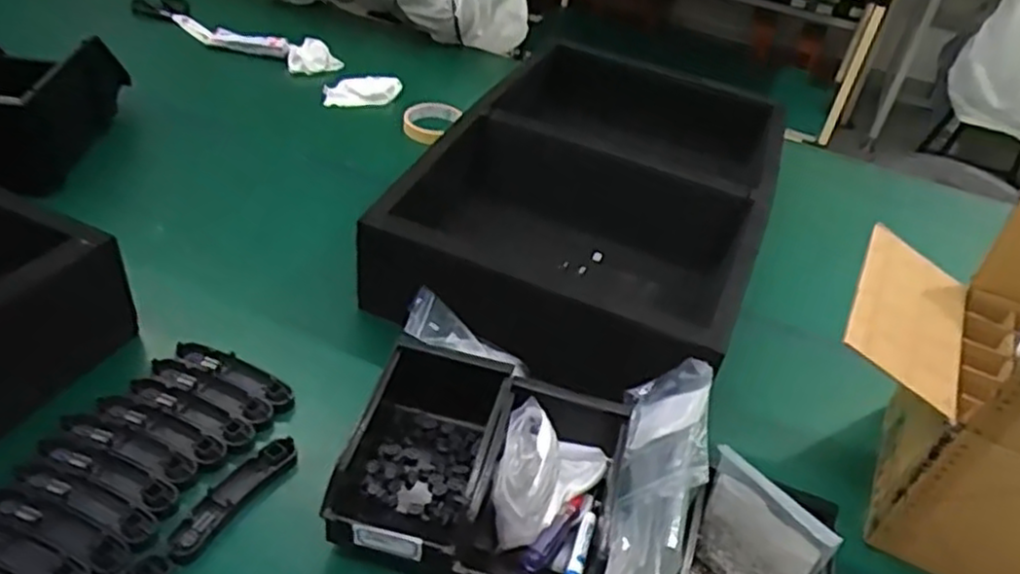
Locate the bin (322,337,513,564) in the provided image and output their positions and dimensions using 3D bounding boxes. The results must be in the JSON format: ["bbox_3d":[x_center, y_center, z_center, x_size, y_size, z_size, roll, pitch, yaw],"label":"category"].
[{"bbox_3d":[-0.066,0.133,0.604,0.111,0.080,0.188,12,39,5],"label":"bin"}]

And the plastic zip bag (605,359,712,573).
[{"bbox_3d":[0.114,0.150,0.571,0.055,0.098,0.229,14,55,8],"label":"plastic zip bag"}]

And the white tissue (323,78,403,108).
[{"bbox_3d":[-0.216,-0.297,1.104,0.126,0.021,0.062,-13,45,-25],"label":"white tissue"}]

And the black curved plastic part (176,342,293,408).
[{"bbox_3d":[-0.252,0.080,0.674,0.119,0.021,0.026,23,42,18],"label":"black curved plastic part"}]

